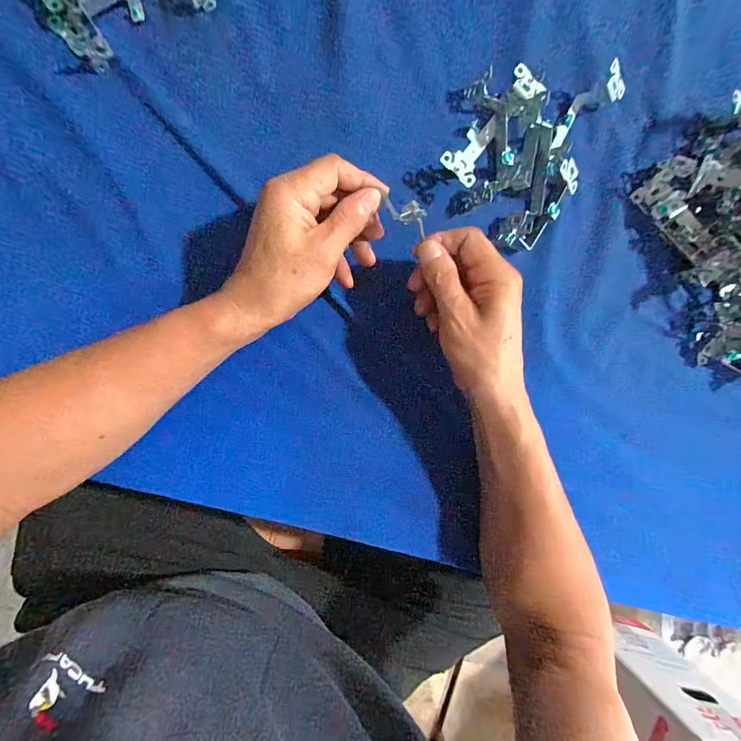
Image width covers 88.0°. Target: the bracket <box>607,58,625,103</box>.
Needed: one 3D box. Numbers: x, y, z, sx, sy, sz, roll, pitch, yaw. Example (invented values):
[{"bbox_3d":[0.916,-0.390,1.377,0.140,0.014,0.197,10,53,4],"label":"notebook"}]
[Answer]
[{"bbox_3d":[0.211,-0.248,0.329,0.016,0.007,0.033,-52,131,0],"label":"bracket"}]

